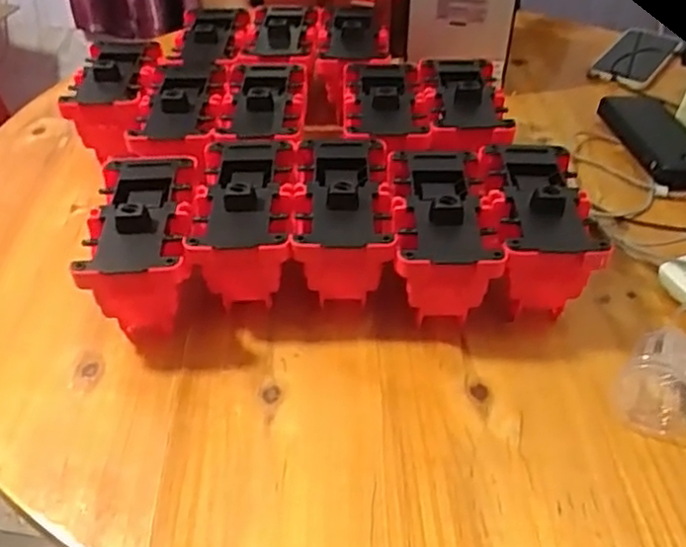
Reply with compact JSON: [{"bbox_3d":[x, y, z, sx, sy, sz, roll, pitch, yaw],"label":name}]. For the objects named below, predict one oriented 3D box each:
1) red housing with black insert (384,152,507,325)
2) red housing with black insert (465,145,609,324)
[{"bbox_3d":[0.082,-0.030,0.585,0.084,0.103,0.153,0,41,0],"label":"red housing with black insert"},{"bbox_3d":[0.157,-0.036,0.599,0.093,0.101,0.160,0,41,0],"label":"red housing with black insert"}]

